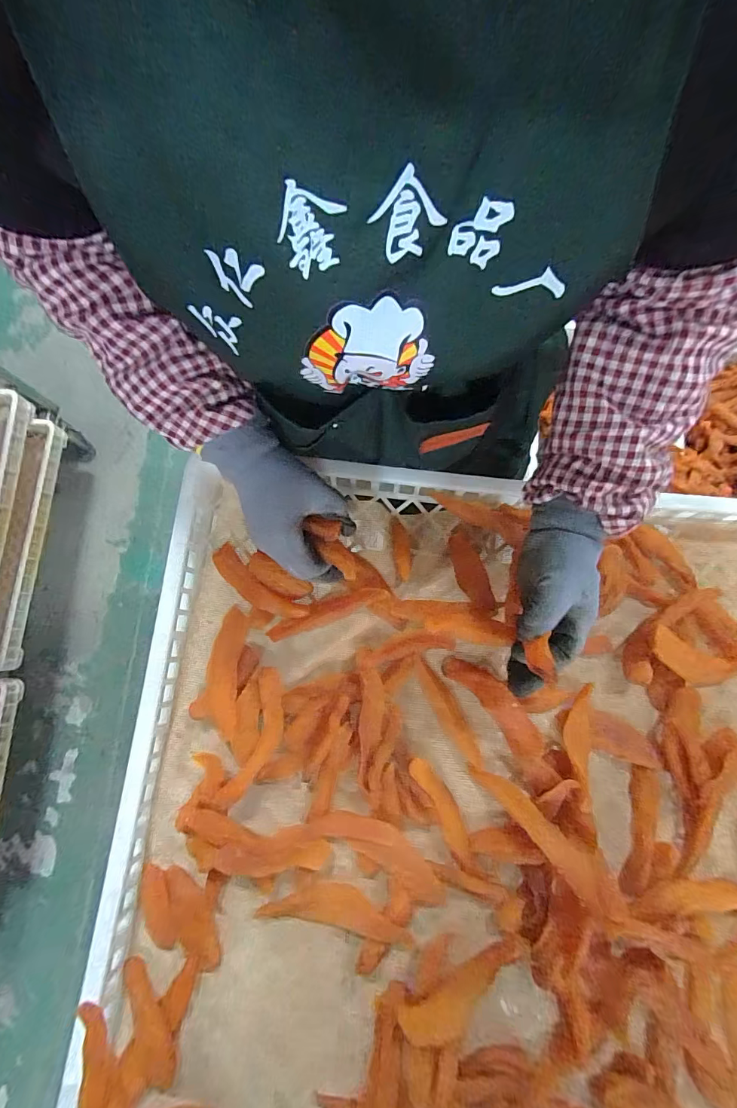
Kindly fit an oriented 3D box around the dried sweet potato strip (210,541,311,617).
[{"bbox_3d":[-0.116,0.034,0.440,0.118,0.020,0.031,37,81,7],"label":"dried sweet potato strip"}]

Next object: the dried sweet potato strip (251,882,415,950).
[{"bbox_3d":[-0.028,0.321,0.384,0.135,0.015,0.034,11,79,2],"label":"dried sweet potato strip"}]

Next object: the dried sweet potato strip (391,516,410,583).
[{"bbox_3d":[0.033,-0.008,0.440,0.017,0.008,0.085,-4,47,-1],"label":"dried sweet potato strip"}]

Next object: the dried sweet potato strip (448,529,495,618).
[{"bbox_3d":[0.100,0.017,0.426,0.027,0.011,0.107,-7,46,-2],"label":"dried sweet potato strip"}]

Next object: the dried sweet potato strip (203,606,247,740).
[{"bbox_3d":[-0.143,0.114,0.422,0.034,0.006,0.122,-1,64,-1],"label":"dried sweet potato strip"}]

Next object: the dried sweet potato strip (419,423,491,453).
[{"bbox_3d":[0.076,-0.102,0.374,0.061,0.020,0.006,-17,79,-4],"label":"dried sweet potato strip"}]

